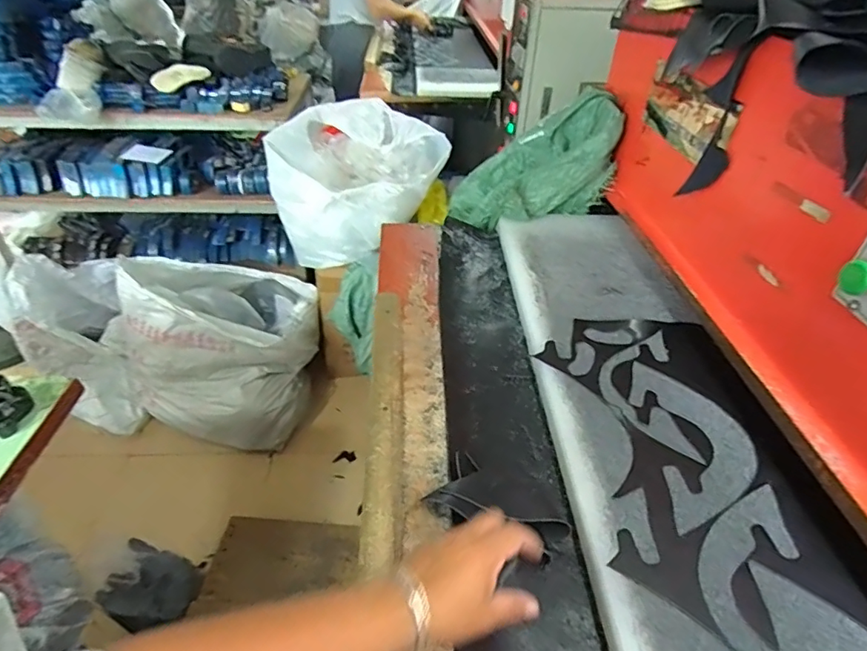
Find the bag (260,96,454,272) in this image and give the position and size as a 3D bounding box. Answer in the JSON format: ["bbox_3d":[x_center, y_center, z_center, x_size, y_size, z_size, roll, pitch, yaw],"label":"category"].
[{"bbox_3d":[-0.237,-0.466,1.725,0.404,0.444,0.436,22,45,17],"label":"bag"}]

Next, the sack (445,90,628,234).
[{"bbox_3d":[0.218,-0.343,1.112,0.297,0.244,0.225,-6,44,-12],"label":"sack"}]

